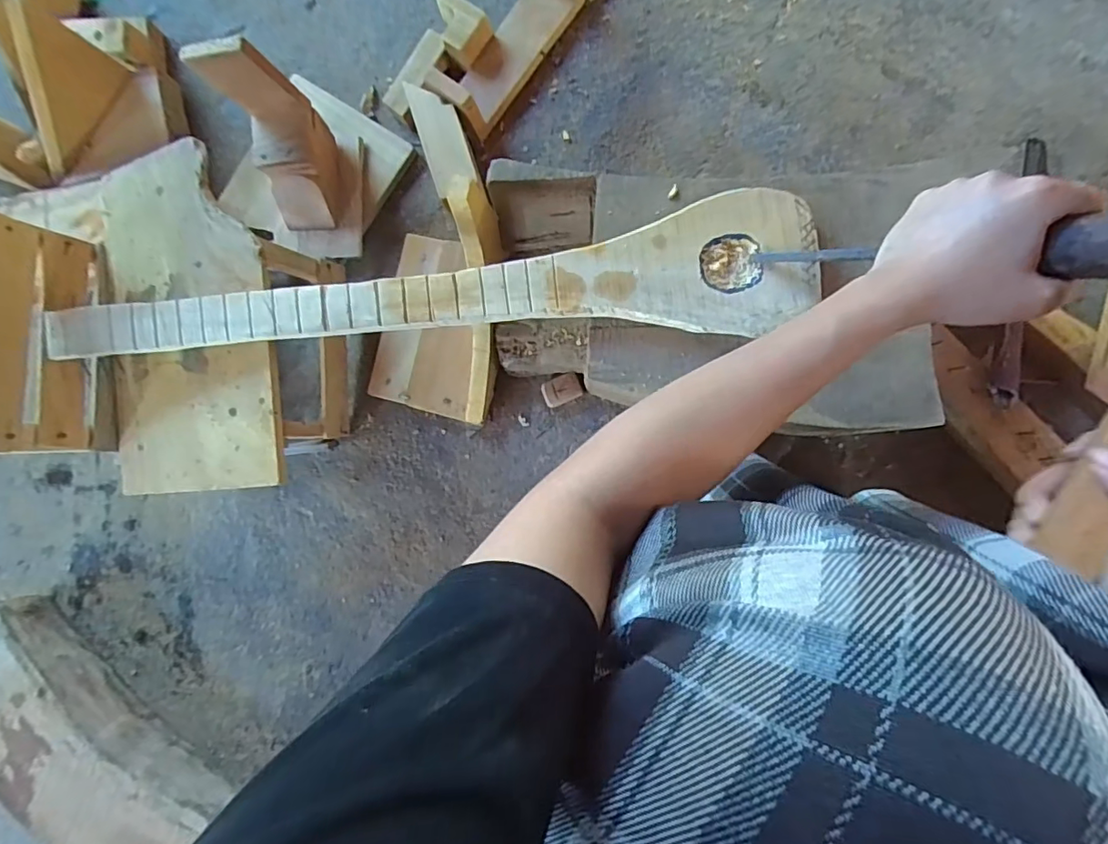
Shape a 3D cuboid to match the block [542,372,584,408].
[{"bbox_3d":[0.010,-0.037,0.631,0.043,0.016,0.031,-23,84,7],"label":"block"}]

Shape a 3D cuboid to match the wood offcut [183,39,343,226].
[{"bbox_3d":[-0.310,-0.331,0.619,0.076,0.202,0.081,-5,53,8],"label":"wood offcut"}]

